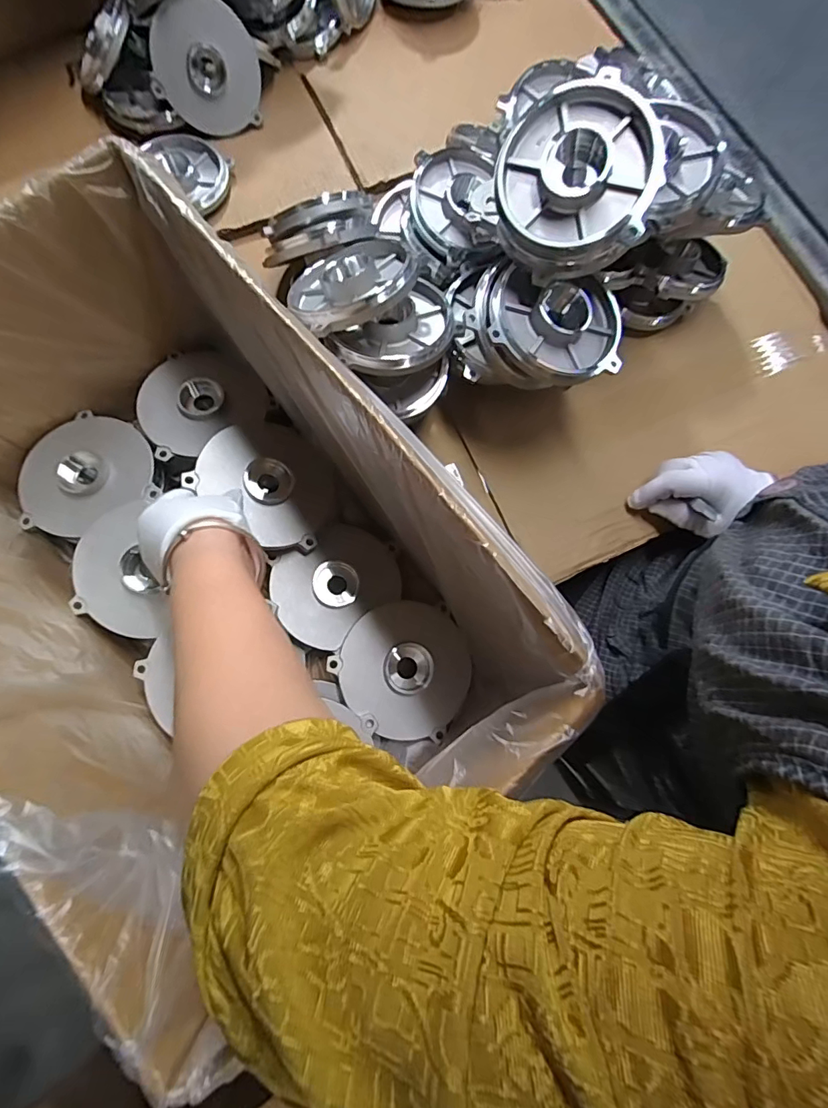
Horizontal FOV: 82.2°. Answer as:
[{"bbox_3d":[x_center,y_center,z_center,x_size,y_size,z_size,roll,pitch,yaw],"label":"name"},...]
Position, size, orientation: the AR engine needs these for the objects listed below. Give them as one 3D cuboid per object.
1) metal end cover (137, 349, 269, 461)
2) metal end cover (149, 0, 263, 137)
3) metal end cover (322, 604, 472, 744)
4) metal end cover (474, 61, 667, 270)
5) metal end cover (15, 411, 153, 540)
[{"bbox_3d":[-0.202,-0.146,0.438,0.110,0.025,0.099,-41,80,-11],"label":"metal end cover"},{"bbox_3d":[-0.234,-0.558,0.542,0.115,0.114,0.020,-4,47,-29],"label":"metal end cover"},{"bbox_3d":[-0.004,0.097,0.399,0.107,0.020,0.110,-31,79,-9],"label":"metal end cover"},{"bbox_3d":[0.123,-0.279,0.359,0.117,0.049,0.124,34,102,6],"label":"metal end cover"},{"bbox_3d":[-0.292,-0.072,0.417,0.114,0.022,0.109,-35,79,-9],"label":"metal end cover"}]

